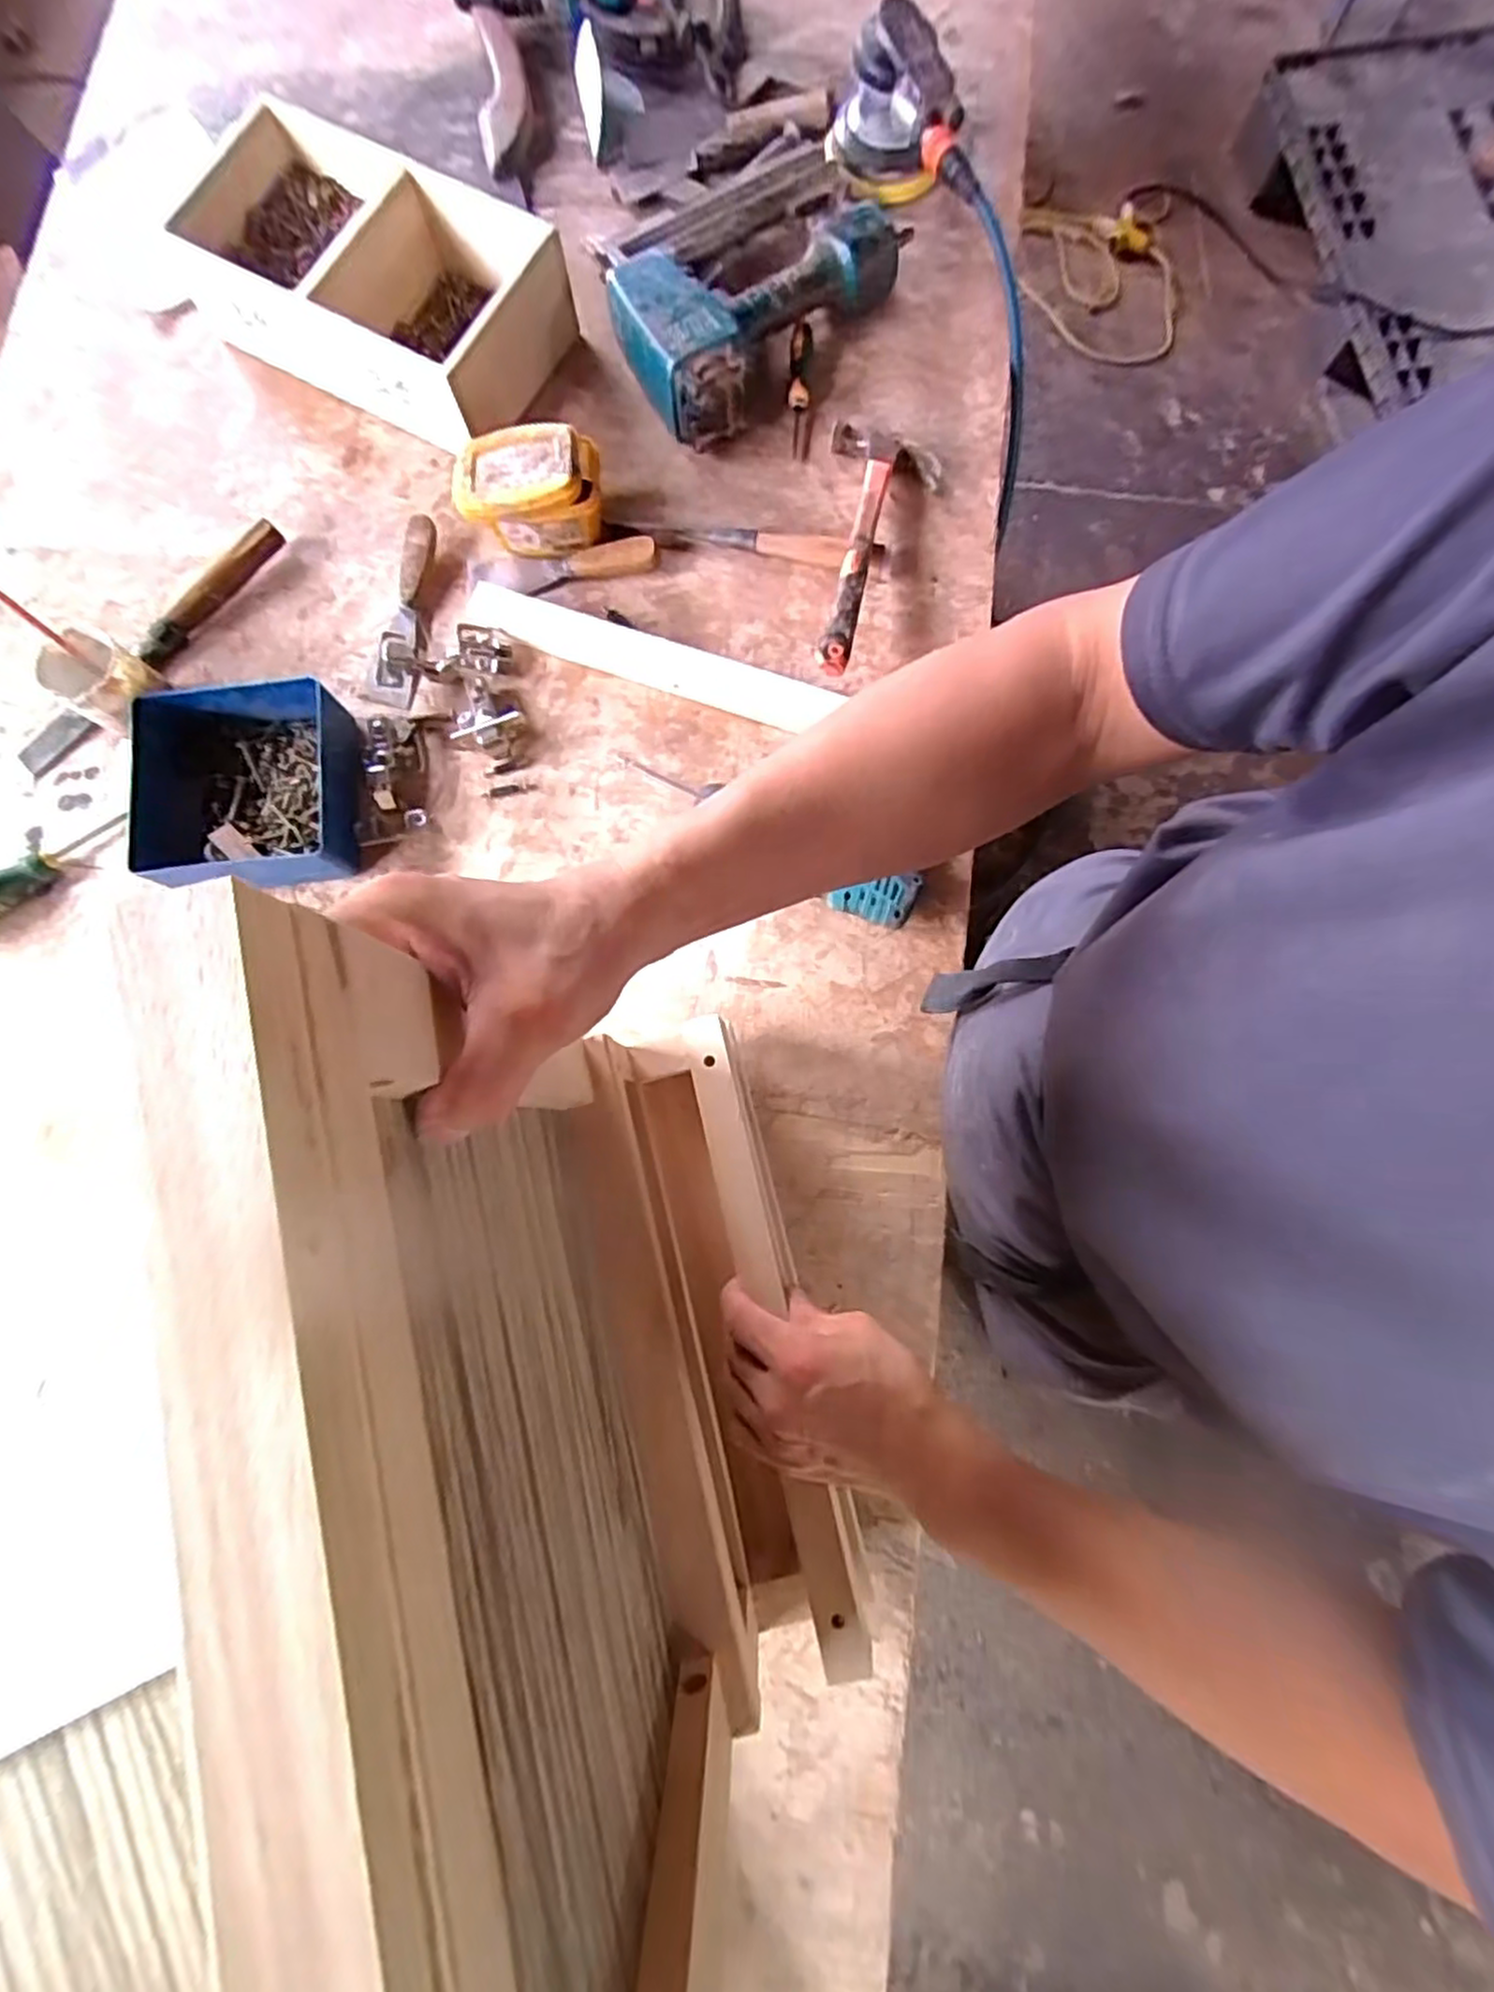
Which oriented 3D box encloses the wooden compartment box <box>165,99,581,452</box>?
[{"bbox_3d":[-0.326,-0.636,0.657,0.326,0.087,0.183,29,82,6],"label":"wooden compartment box"}]

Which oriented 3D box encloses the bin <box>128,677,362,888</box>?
[{"bbox_3d":[-0.401,-0.167,0.592,0.163,0.054,0.160,-10,80,-1],"label":"bin"}]

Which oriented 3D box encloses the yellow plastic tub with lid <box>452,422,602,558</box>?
[{"bbox_3d":[-0.184,-0.427,0.626,0.121,0.076,0.077,-5,80,0],"label":"yellow plastic tub with lid"}]

